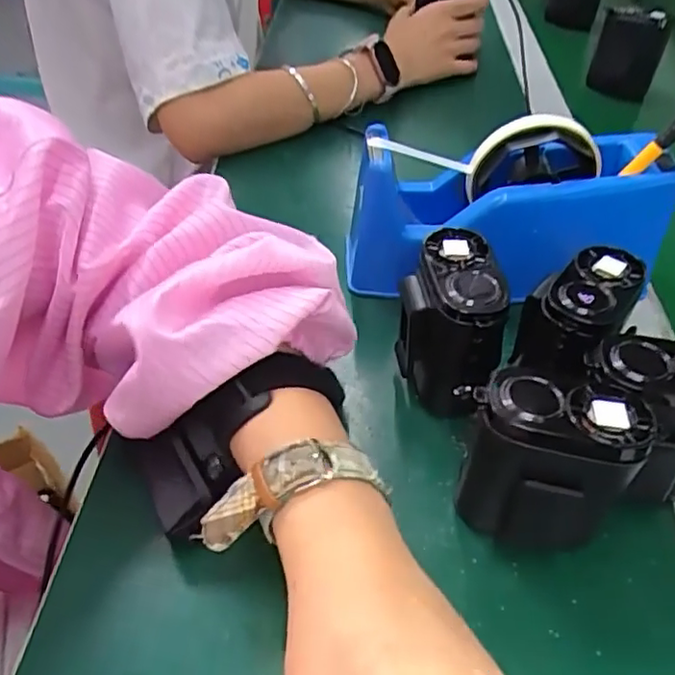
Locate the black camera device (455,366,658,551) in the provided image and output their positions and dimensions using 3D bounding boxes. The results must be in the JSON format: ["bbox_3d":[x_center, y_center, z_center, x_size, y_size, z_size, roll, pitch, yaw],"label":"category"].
[{"bbox_3d":[0.090,0.058,0.276,0.075,0.085,0.043,10,45,6],"label":"black camera device"}]

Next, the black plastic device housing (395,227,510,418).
[{"bbox_3d":[0.059,-0.007,0.336,0.053,0.080,0.068,0,45,-4],"label":"black plastic device housing"}]

